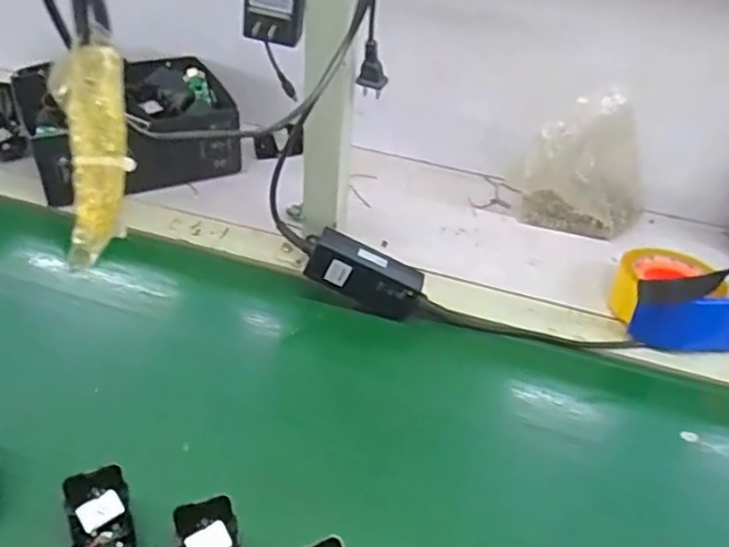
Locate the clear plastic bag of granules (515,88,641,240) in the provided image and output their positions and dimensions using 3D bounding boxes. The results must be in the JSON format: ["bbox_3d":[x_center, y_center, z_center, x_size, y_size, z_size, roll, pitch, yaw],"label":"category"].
[{"bbox_3d":[0.261,-0.124,0.767,0.142,0.161,0.076,18,40,18],"label":"clear plastic bag of granules"}]

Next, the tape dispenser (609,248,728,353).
[{"bbox_3d":[0.343,0.019,0.679,0.160,0.071,0.110,1,38,-3],"label":"tape dispenser"}]

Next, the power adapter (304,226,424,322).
[{"bbox_3d":[0.000,0.004,0.655,0.114,0.052,0.027,26,39,-5],"label":"power adapter"}]

